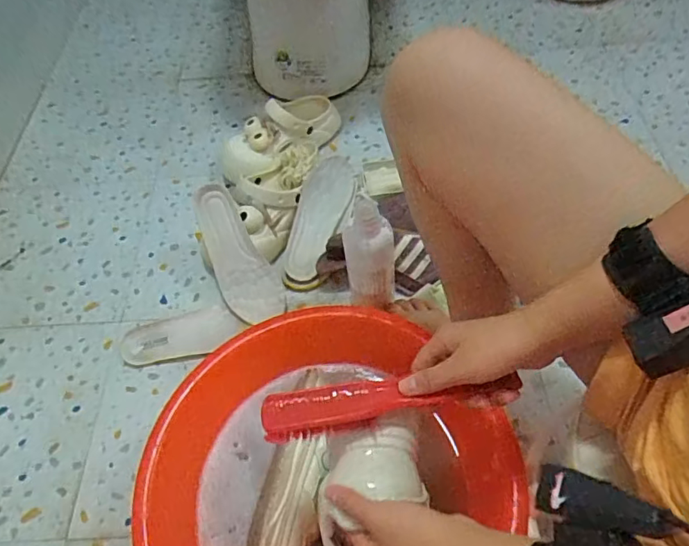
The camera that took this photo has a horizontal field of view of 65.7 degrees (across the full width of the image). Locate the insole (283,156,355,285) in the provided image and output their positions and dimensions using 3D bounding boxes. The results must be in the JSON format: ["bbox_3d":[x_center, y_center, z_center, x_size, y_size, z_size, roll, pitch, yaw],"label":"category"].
[{"bbox_3d":[-0.038,-0.087,0.836,0.070,0.015,0.213,27,68,-17],"label":"insole"}]

